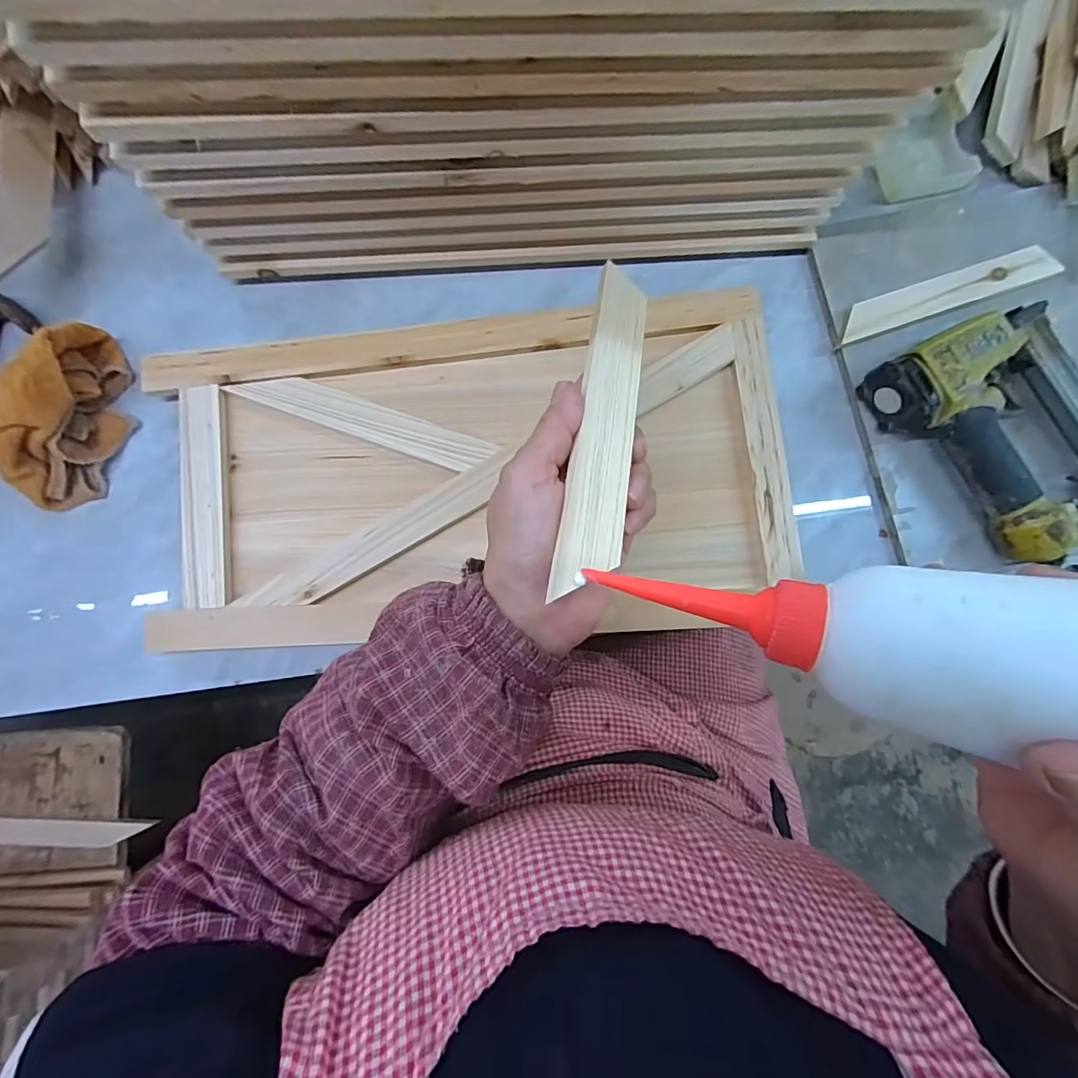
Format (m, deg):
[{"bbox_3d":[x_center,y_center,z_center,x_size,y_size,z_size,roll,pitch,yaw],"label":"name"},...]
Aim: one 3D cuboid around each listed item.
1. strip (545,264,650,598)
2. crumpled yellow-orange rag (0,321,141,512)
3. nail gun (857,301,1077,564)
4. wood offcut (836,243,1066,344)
[{"bbox_3d":[0.033,-0.061,0.230,0.028,0.004,0.183,17,66,-13],"label":"strip"},{"bbox_3d":[-0.323,-0.085,0.324,0.054,0.049,0.127,22,83,0],"label":"crumpled yellow-orange rag"},{"bbox_3d":[0.347,-0.075,0.347,0.146,0.048,0.181,-28,85,-5],"label":"nail gun"},{"bbox_3d":[0.321,-0.195,0.379,0.184,0.010,0.029,-20,85,-4],"label":"wood offcut"}]

